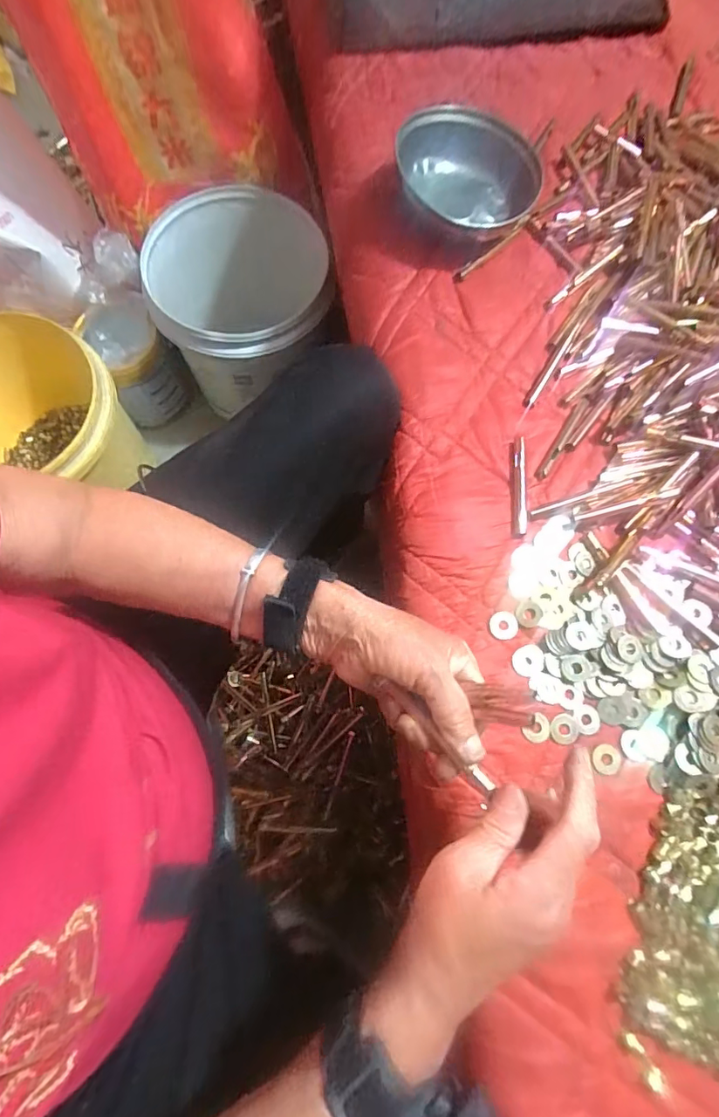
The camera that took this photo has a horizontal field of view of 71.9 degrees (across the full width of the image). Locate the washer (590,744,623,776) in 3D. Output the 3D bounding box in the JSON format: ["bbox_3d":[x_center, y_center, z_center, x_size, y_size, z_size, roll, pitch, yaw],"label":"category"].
[{"bbox_3d":[0.187,0.152,0.374,0.024,0.004,0.021,2,75,-1],"label":"washer"}]

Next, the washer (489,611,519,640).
[{"bbox_3d":[0.117,0.054,0.400,0.023,0.004,0.022,0,75,-1],"label":"washer"}]

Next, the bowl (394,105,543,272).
[{"bbox_3d":[0.100,-0.362,0.485,0.137,0.050,0.164,15,75,2],"label":"bowl"}]

